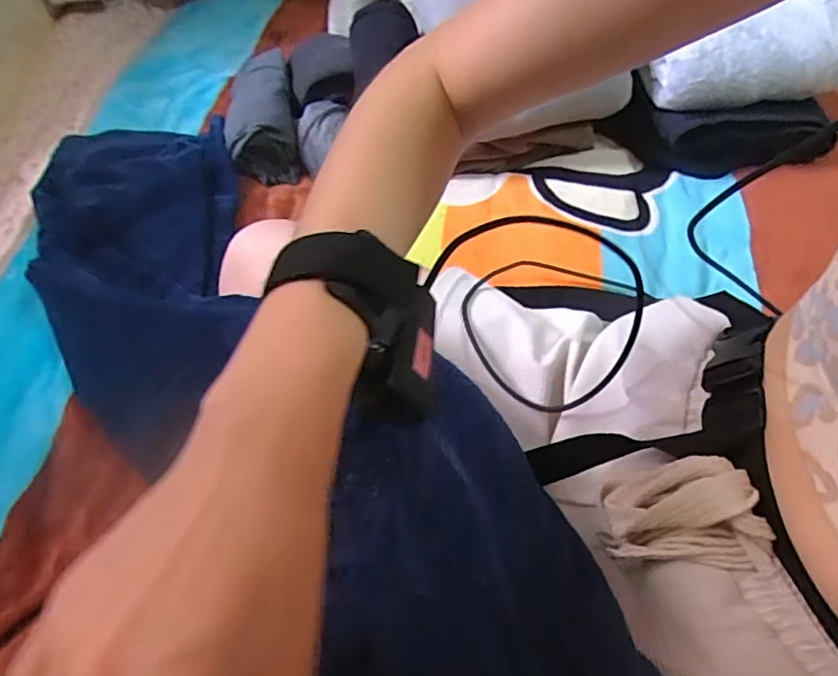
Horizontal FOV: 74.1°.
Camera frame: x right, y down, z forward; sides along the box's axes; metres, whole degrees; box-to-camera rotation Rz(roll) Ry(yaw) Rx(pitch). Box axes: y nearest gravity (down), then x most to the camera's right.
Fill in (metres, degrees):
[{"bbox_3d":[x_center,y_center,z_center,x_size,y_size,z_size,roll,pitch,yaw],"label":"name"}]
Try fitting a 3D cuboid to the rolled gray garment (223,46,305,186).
[{"bbox_3d":[-0.216,-0.308,0.774,0.096,0.096,0.182,-4,55,-6],"label":"rolled gray garment"}]

